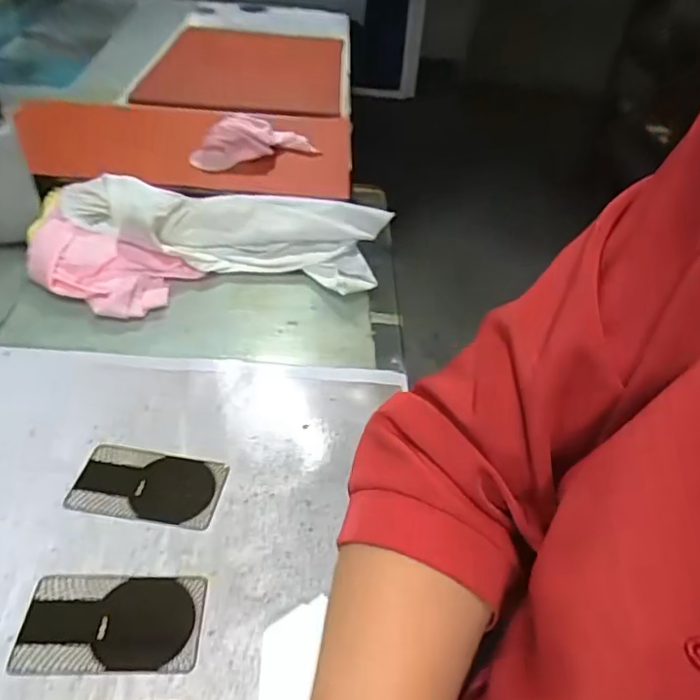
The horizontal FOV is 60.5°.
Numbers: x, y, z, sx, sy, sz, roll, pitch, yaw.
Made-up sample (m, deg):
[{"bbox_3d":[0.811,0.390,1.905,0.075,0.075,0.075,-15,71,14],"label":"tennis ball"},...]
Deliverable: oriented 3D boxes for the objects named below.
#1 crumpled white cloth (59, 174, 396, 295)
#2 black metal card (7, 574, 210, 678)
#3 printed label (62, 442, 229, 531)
[{"bbox_3d":[-0.121,-0.118,0.570,0.304,0.047,0.117,8,39,1],"label":"crumpled white cloth"},{"bbox_3d":[-0.119,0.135,0.300,0.086,0.004,0.049,3,40,-5],"label":"black metal card"},{"bbox_3d":[-0.123,0.082,0.367,0.087,0.004,0.050,9,40,3],"label":"printed label"}]

